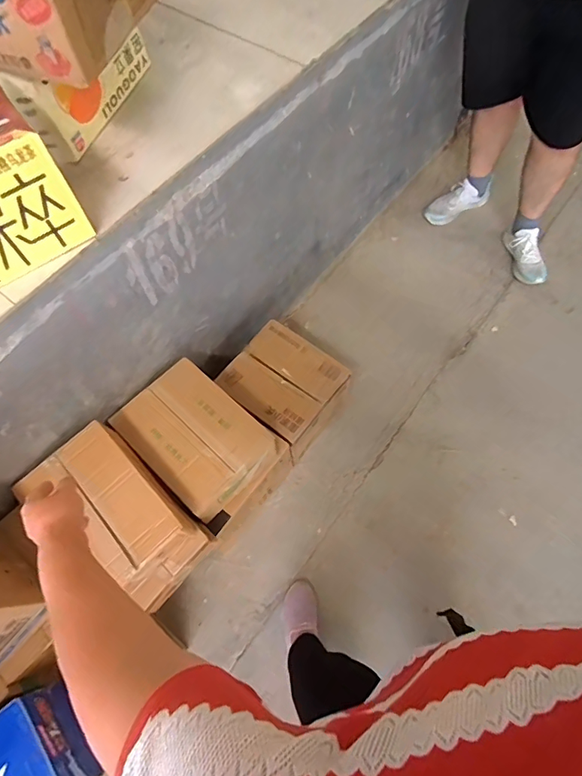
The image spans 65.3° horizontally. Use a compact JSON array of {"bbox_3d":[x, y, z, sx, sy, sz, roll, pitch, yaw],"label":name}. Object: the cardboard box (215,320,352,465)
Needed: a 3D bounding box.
[{"bbox_3d":[-0.021,0.010,1.432,0.306,0.209,0.300,35,67,16],"label":"cardboard box"}]

